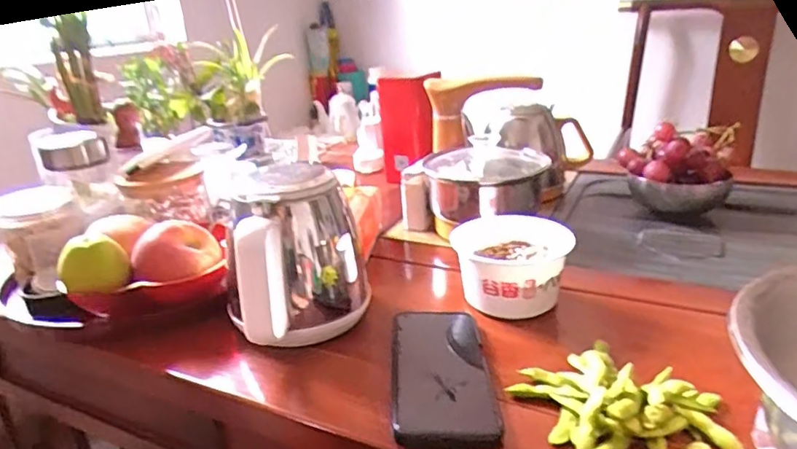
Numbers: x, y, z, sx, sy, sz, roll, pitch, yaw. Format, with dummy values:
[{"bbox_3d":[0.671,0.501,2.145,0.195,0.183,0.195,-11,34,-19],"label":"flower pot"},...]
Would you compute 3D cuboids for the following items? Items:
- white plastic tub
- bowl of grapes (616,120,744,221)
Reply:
[{"bbox_3d":[0.116,0.044,0.558,0.108,0.076,0.117,-3,22,1],"label":"white plastic tub"},{"bbox_3d":[0.397,-0.085,0.780,0.142,0.107,0.121,8,24,27],"label":"bowl of grapes"}]

